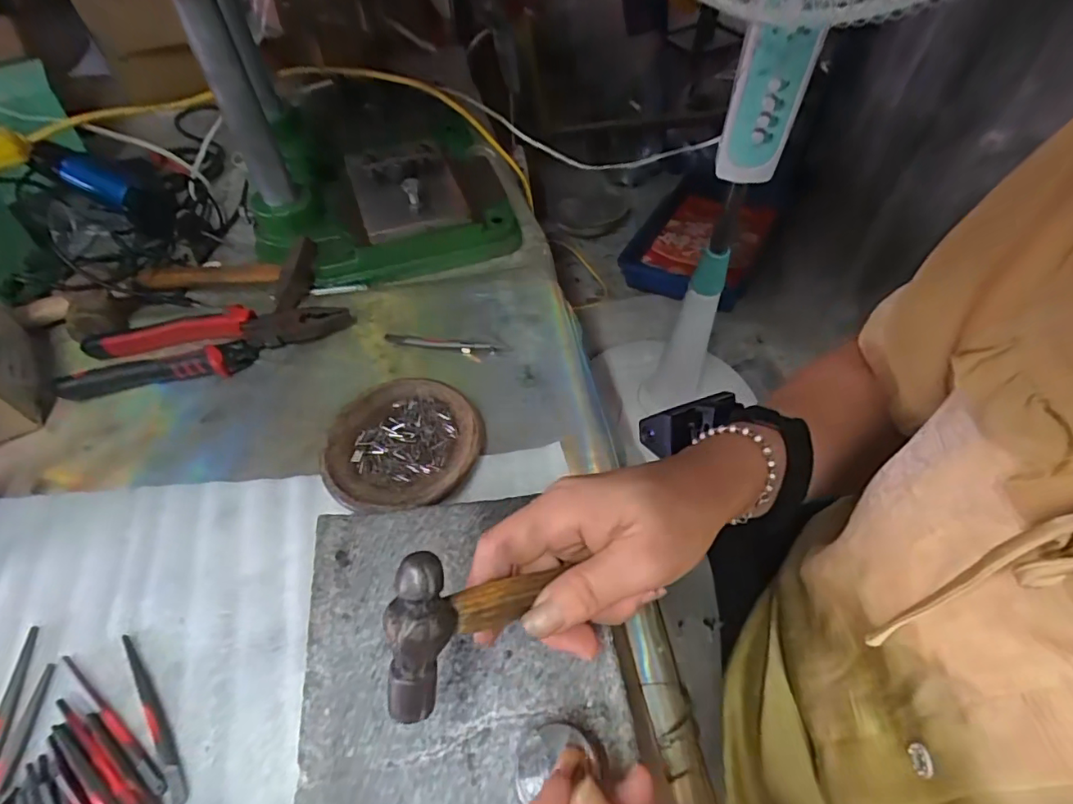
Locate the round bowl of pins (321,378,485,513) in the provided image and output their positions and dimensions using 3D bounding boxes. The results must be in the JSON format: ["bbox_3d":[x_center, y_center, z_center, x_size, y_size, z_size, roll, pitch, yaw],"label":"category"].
[{"bbox_3d":[-0.096,0.032,0.394,0.109,0.020,0.109,-1,53,1],"label":"round bowl of pins"}]

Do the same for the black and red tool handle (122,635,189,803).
[{"bbox_3d":[-0.213,0.172,0.296,0.007,0.004,0.103,-34,60,-22],"label":"black and red tool handle"}]

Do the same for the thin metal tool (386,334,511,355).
[{"bbox_3d":[-0.079,-0.050,0.462,0.108,0.005,0.012,7,54,7],"label":"thin metal tool"}]

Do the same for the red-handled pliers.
[{"bbox_3d":[-0.271,-0.047,0.452,0.217,0.027,0.058,-11,54,-6],"label":"red-handled pliers"}]

